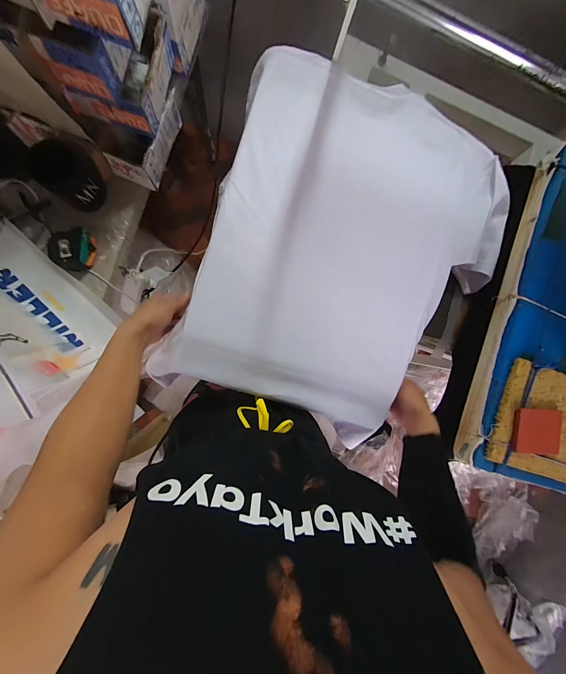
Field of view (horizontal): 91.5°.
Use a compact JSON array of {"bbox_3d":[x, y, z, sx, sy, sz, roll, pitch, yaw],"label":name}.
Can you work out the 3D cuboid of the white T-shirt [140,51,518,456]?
[{"bbox_3d":[0.126,-0.136,0.513,0.542,0.060,0.601,19,91,-7],"label":"white T-shirt"}]

